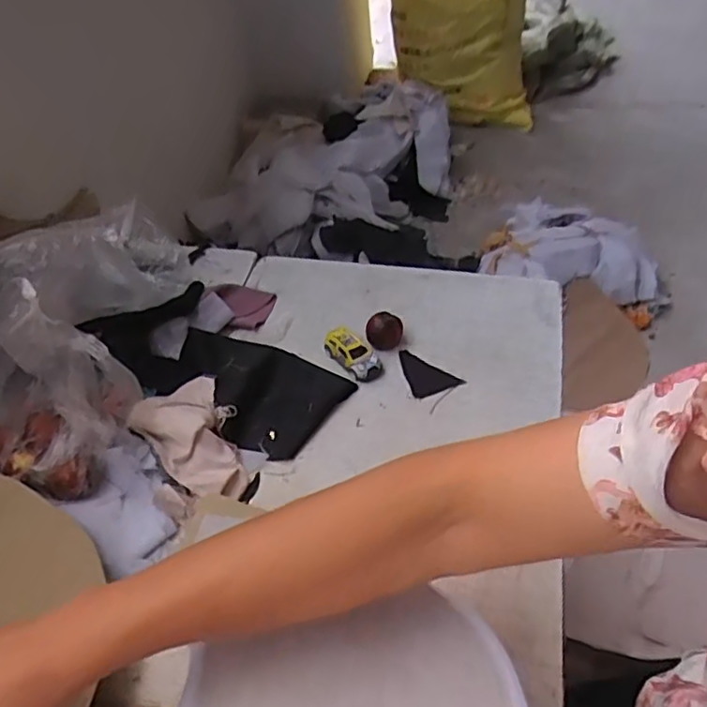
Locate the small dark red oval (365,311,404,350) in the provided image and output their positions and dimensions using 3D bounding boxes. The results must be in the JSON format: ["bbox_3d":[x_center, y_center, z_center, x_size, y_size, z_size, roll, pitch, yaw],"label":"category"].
[{"bbox_3d":[0.030,-0.021,0.615,0.035,0.031,0.028,-3,47,4],"label":"small dark red oval"}]

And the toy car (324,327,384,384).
[{"bbox_3d":[0.001,0.000,0.597,0.031,0.024,0.063,-35,52,-24],"label":"toy car"}]

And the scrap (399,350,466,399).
[{"bbox_3d":[0.069,0.016,0.595,0.045,0.006,0.057,-19,48,-11],"label":"scrap"}]

